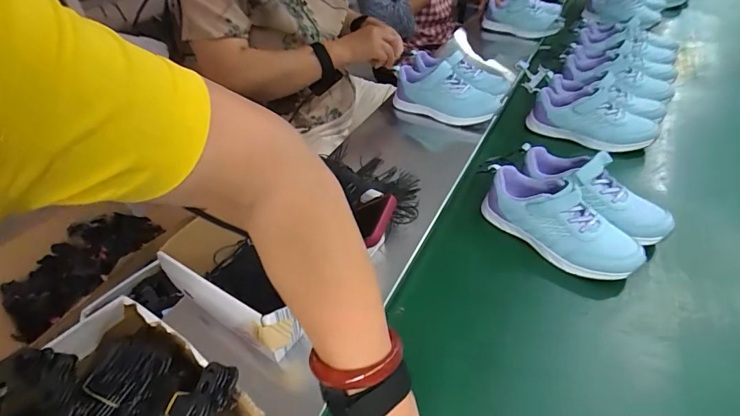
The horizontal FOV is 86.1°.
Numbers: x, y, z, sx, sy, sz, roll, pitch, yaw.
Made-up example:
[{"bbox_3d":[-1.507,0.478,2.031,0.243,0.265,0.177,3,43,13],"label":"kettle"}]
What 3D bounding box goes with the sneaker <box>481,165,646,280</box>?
[{"bbox_3d":[0.259,0.020,0.549,0.070,0.085,0.212,-33,49,-28],"label":"sneaker"}]

